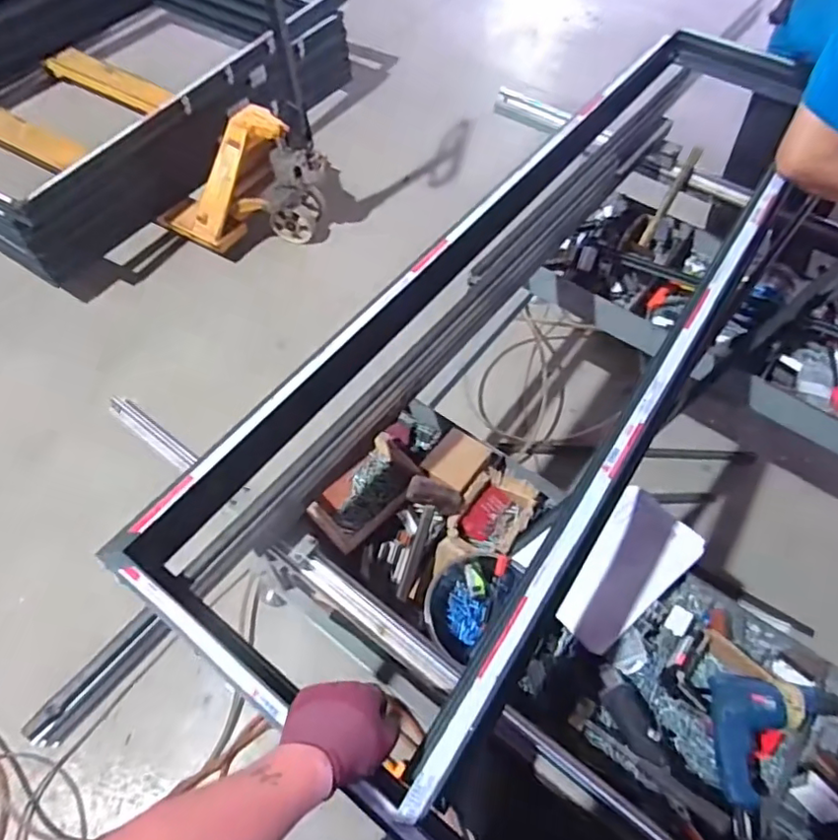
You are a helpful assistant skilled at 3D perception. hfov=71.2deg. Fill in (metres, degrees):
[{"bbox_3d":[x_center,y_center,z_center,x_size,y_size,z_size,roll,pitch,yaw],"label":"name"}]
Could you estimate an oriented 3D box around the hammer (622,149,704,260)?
[{"bbox_3d":[0.669,-0.595,1.600,0.098,0.072,0.318,38,108,23],"label":"hammer"}]

